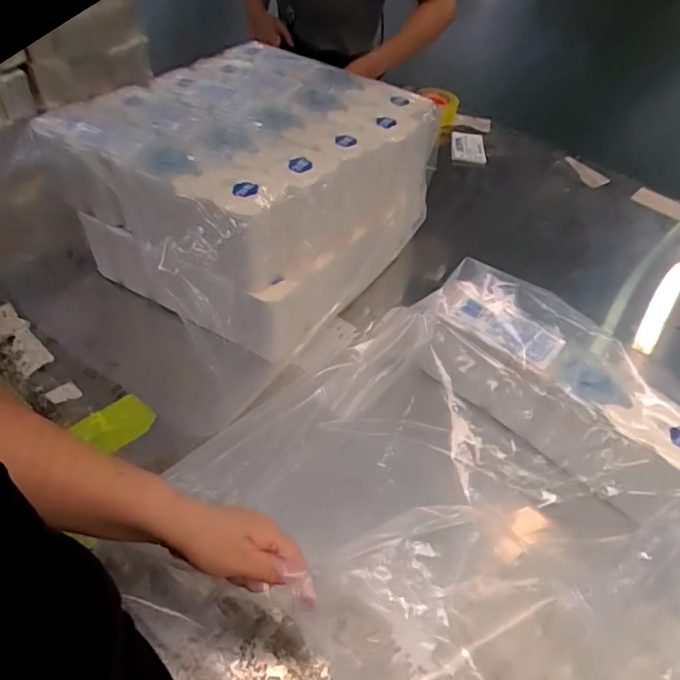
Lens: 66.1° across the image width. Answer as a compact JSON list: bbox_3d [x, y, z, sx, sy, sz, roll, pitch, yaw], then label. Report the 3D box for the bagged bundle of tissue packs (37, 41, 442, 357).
[{"bbox_3d":[-0.119,-0.233,0.840,0.378,0.271,0.539,38,55,24],"label":"bagged bundle of tissue packs"}]

